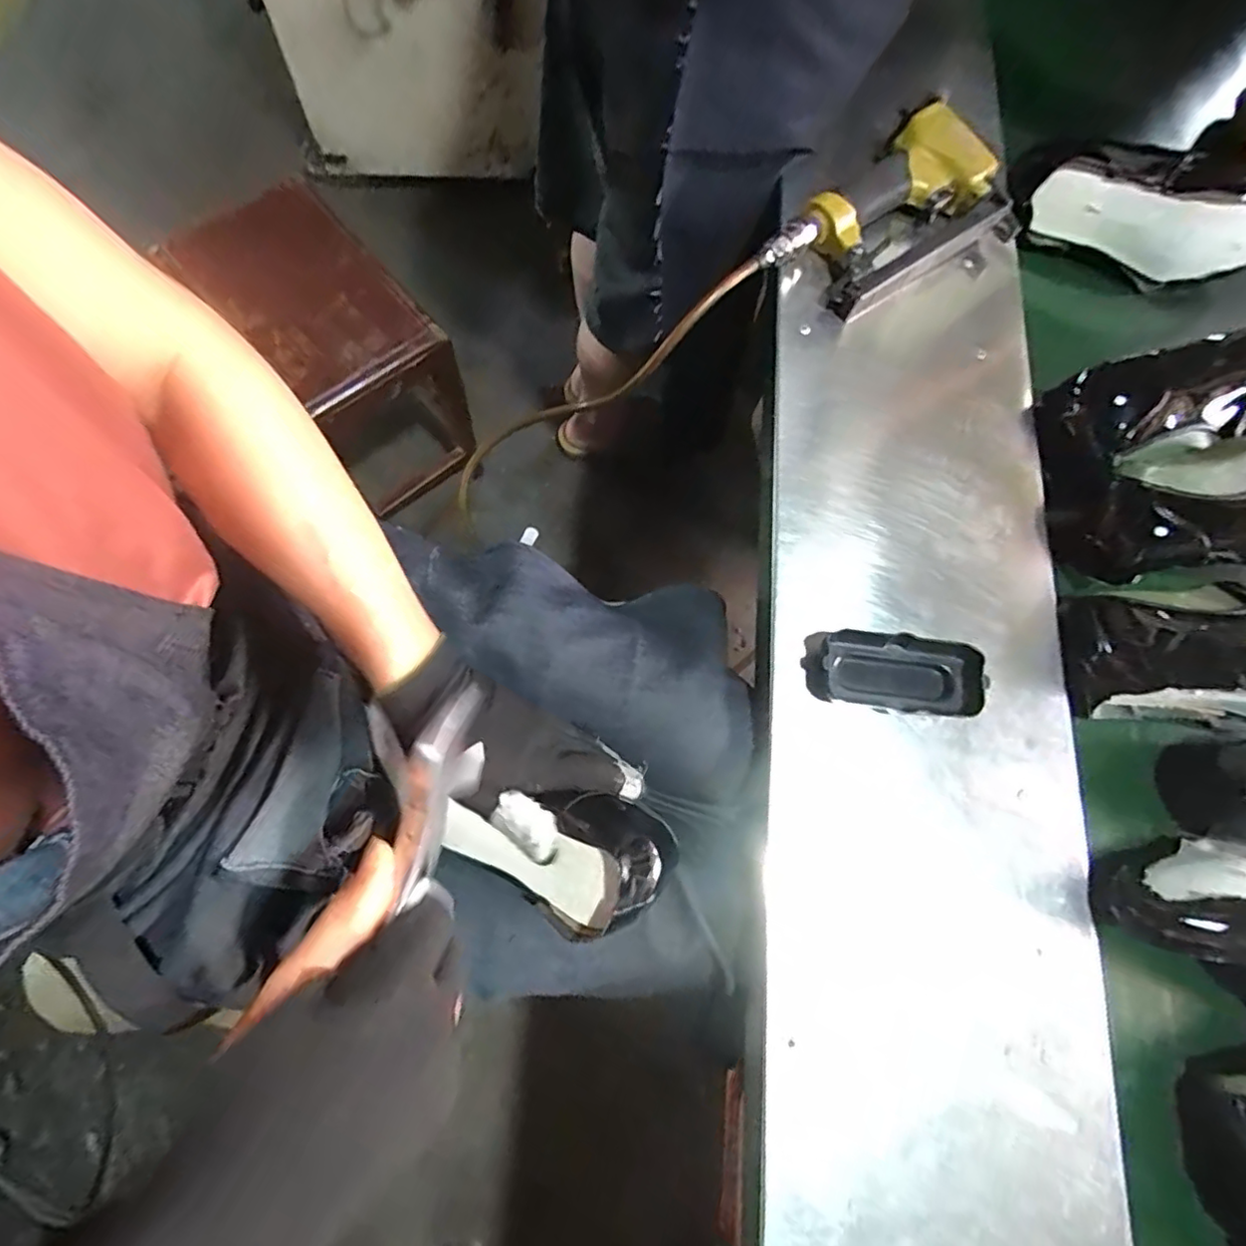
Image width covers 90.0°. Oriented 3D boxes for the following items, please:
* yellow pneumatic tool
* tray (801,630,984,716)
[{"bbox_3d":[0.234,-0.346,0.525,0.127,0.056,0.213,41,77,10],"label":"yellow pneumatic tool"},{"bbox_3d":[0.189,0.036,0.439,0.115,0.029,0.050,6,73,0],"label":"tray"}]

